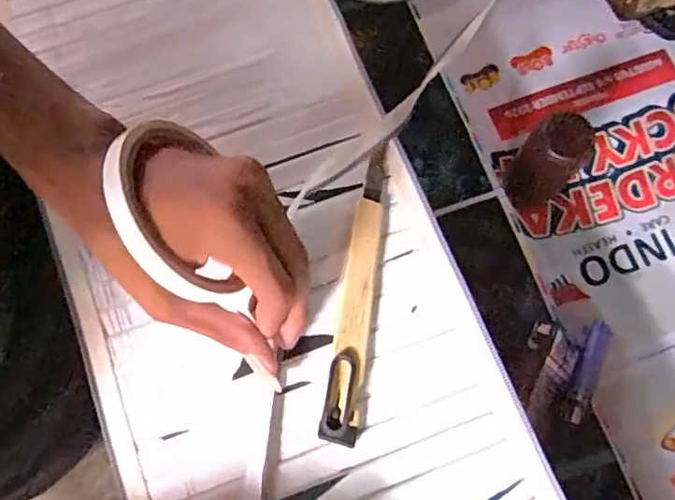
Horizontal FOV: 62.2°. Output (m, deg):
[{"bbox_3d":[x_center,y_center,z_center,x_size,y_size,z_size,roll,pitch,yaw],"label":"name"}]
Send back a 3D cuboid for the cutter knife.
[{"bbox_3d":[0.012,0.020,0.304,0.018,0.011,0.161,8,76,3],"label":"cutter knife"}]

